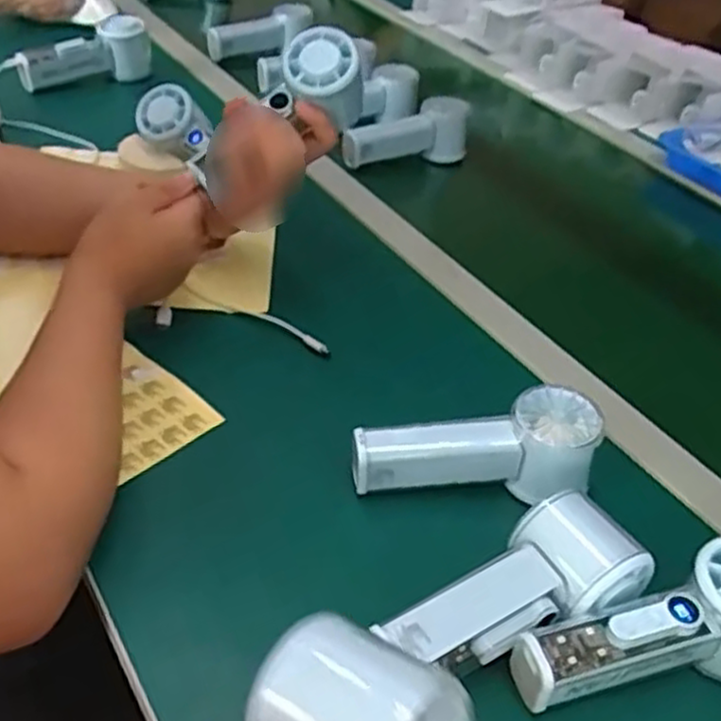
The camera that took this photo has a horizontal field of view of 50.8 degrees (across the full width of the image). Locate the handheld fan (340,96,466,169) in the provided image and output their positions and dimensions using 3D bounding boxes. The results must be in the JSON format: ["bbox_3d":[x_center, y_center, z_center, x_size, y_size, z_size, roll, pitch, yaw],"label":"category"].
[{"bbox_3d":[0.046,-0.257,0.855,0.159,0.062,0.054,-8,43,-22],"label":"handheld fan"}]

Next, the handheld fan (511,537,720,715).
[{"bbox_3d":[0.154,0.145,0.389,0.152,0.067,0.055,-10,43,-23],"label":"handheld fan"}]

